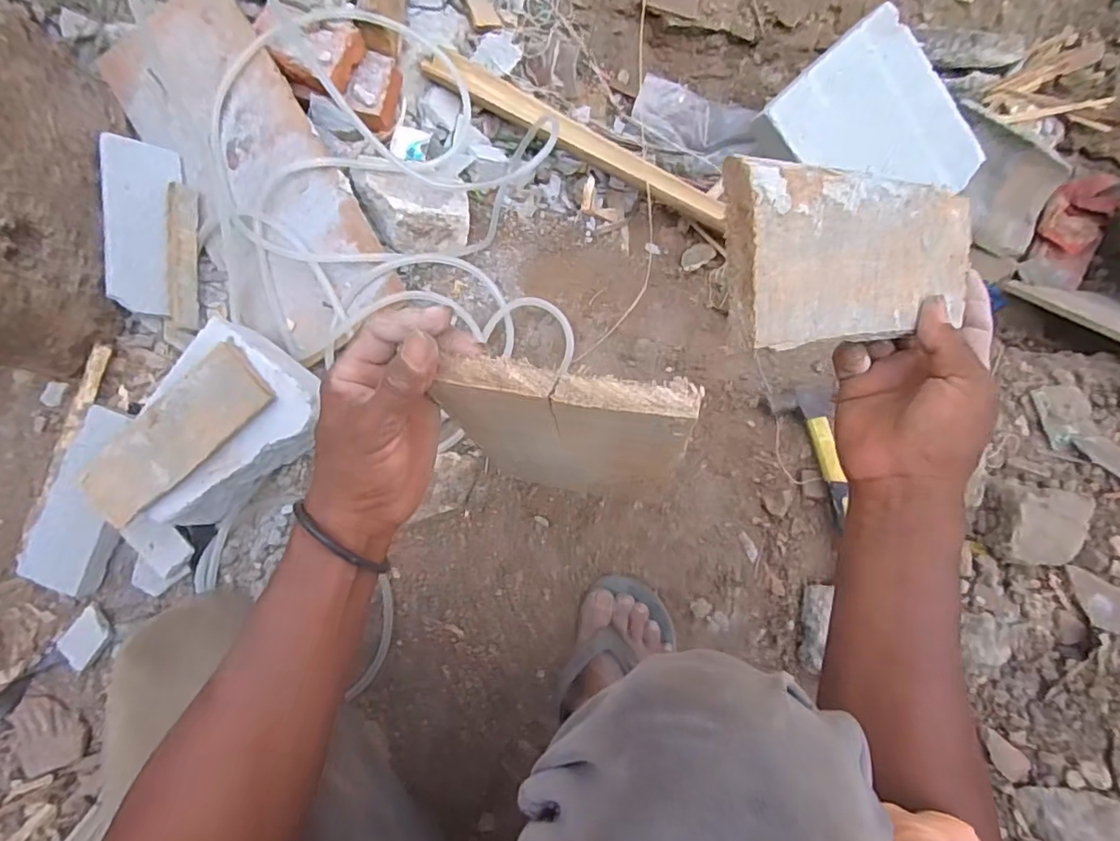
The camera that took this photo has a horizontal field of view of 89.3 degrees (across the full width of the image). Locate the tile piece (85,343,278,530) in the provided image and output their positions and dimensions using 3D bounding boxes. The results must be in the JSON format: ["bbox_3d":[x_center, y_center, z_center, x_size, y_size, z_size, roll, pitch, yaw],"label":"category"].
[{"bbox_3d":[-0.381,0.015,0.560,0.203,0.007,0.075,-41,88,0],"label":"tile piece"}]

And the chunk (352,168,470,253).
[{"bbox_3d":[-0.183,-0.253,0.692,0.134,0.059,0.082,5,77,0],"label":"chunk"}]

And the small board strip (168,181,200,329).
[{"bbox_3d":[-0.436,-0.189,0.657,0.030,0.010,0.160,1,90,-42],"label":"small board strip"}]

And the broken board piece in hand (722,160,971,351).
[{"bbox_3d":[0.165,-0.089,0.310,0.188,0.014,0.086,-8,100,-29],"label":"broken board piece in hand"}]

